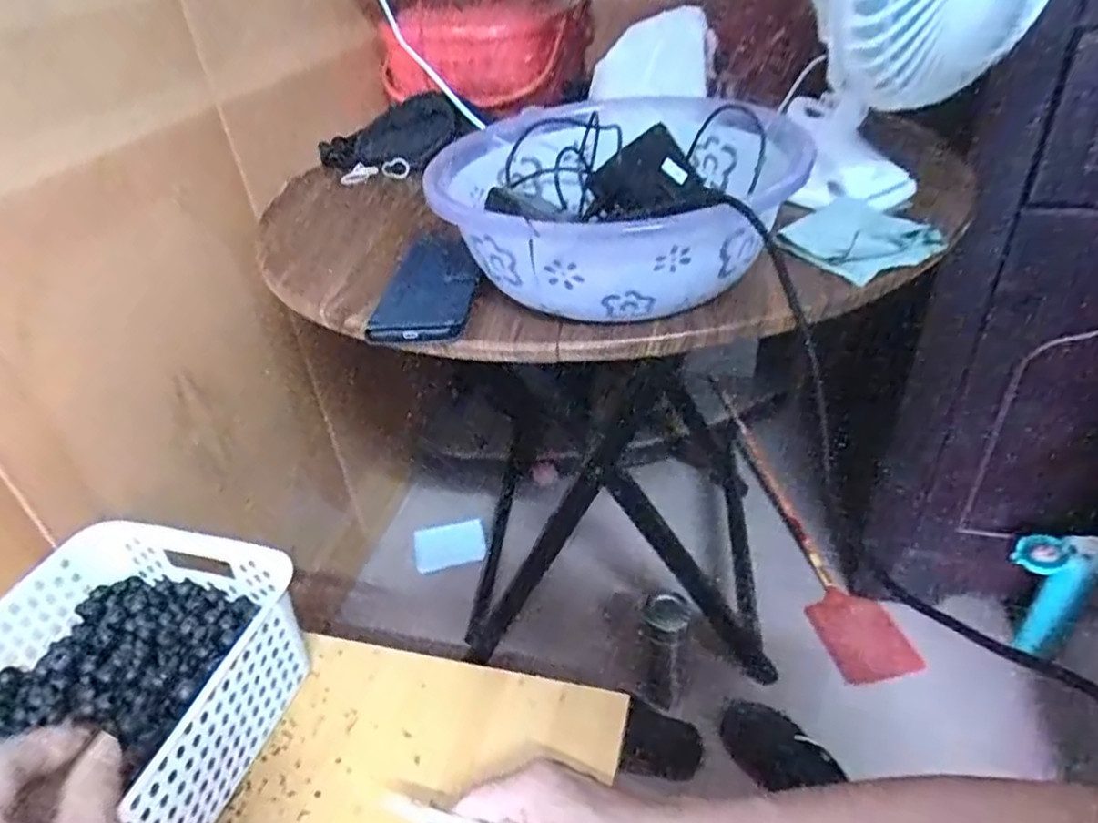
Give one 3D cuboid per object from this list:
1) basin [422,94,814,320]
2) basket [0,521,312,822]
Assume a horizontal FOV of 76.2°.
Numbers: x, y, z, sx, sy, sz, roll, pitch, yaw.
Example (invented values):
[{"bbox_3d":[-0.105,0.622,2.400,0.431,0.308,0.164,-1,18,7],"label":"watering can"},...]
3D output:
[{"bbox_3d":[0.057,-0.181,0.583,0.268,0.085,0.293,-3,36,3],"label":"basin"},{"bbox_3d":[-0.322,0.227,0.462,0.203,0.097,0.308,8,38,17],"label":"basket"}]

